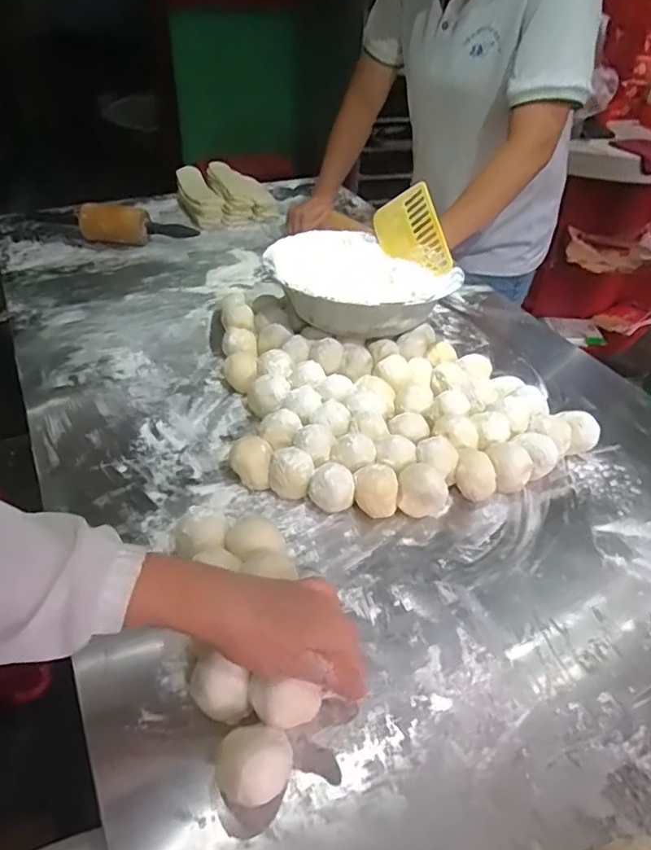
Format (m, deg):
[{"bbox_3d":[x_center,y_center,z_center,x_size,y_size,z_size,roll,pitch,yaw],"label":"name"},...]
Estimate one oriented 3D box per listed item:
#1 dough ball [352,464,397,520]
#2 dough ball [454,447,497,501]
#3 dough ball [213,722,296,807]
[{"bbox_3d":[0.056,0.069,0.631,0.048,0.053,0.049,2,41,-1],"label":"dough ball"},{"bbox_3d":[0.171,0.055,0.657,0.046,0.052,0.049,10,41,8],"label":"dough ball"},{"bbox_3d":[-0.050,0.246,0.413,0.048,0.057,0.050,2,41,-1],"label":"dough ball"}]

